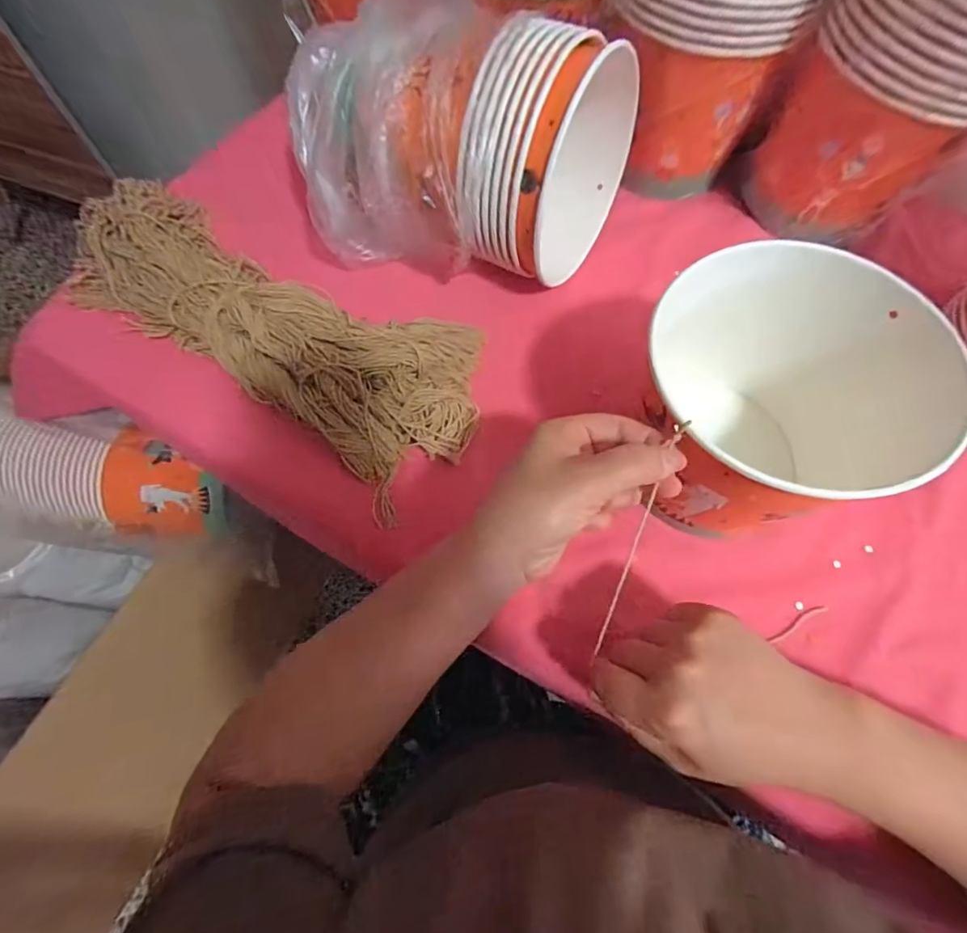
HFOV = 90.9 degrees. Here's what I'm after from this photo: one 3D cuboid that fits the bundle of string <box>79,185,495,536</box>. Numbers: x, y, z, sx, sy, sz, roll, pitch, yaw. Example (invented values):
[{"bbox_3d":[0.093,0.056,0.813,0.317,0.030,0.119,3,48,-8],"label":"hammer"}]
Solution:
[{"bbox_3d":[-0.178,-0.131,0.398,0.400,0.037,0.162,33,71,12],"label":"bundle of string"}]

